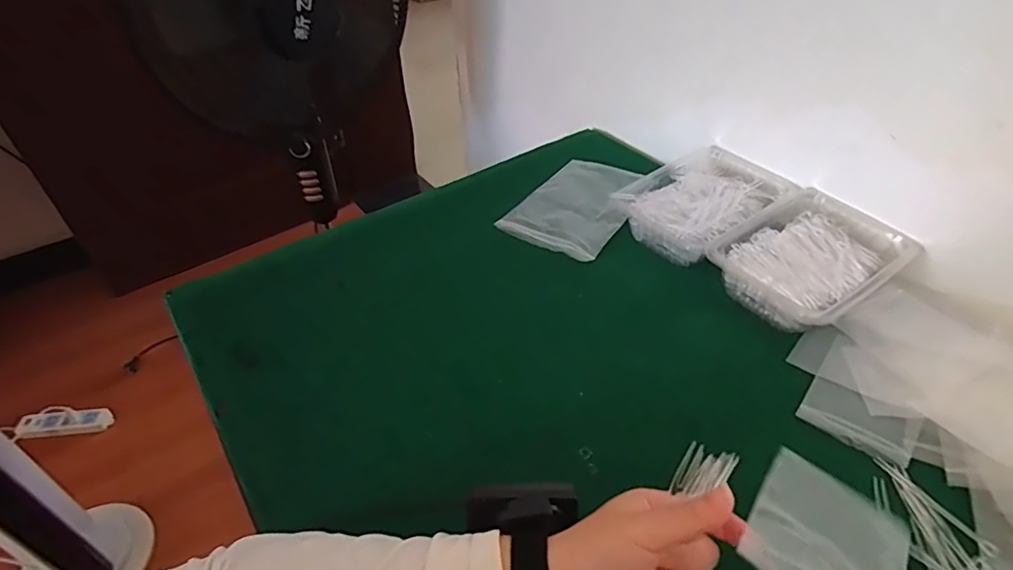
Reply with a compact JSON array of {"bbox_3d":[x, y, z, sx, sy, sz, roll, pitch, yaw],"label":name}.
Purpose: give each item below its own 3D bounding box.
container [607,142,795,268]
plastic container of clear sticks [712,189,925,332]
[{"bbox_3d":[0.224,-0.089,0.638,0.175,0.053,0.129,-28,48,-27],"label":"container"},{"bbox_3d":[0.307,-0.023,0.566,0.178,0.052,0.131,-26,47,-25],"label":"plastic container of clear sticks"}]

